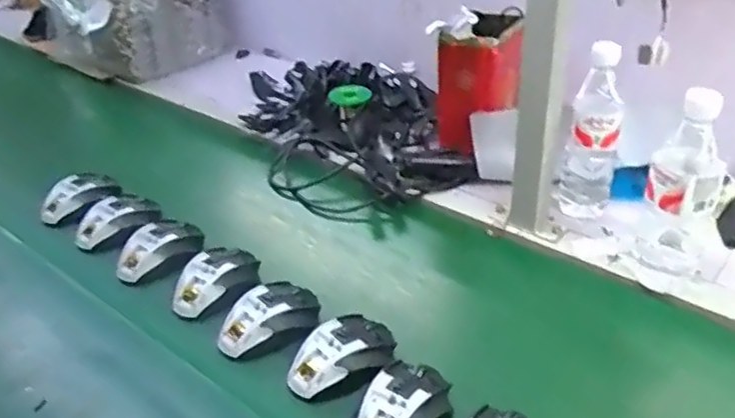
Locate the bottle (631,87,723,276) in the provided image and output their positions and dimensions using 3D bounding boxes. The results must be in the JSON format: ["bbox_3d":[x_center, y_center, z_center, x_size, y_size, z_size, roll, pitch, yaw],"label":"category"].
[{"bbox_3d":[0.333,-0.015,0.710,0.070,0.229,0.060,15,38,27],"label":"bottle"}]

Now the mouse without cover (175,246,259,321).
[{"bbox_3d":[-0.177,0.089,0.795,0.076,0.046,0.108,12,37,24],"label":"mouse without cover"}]

